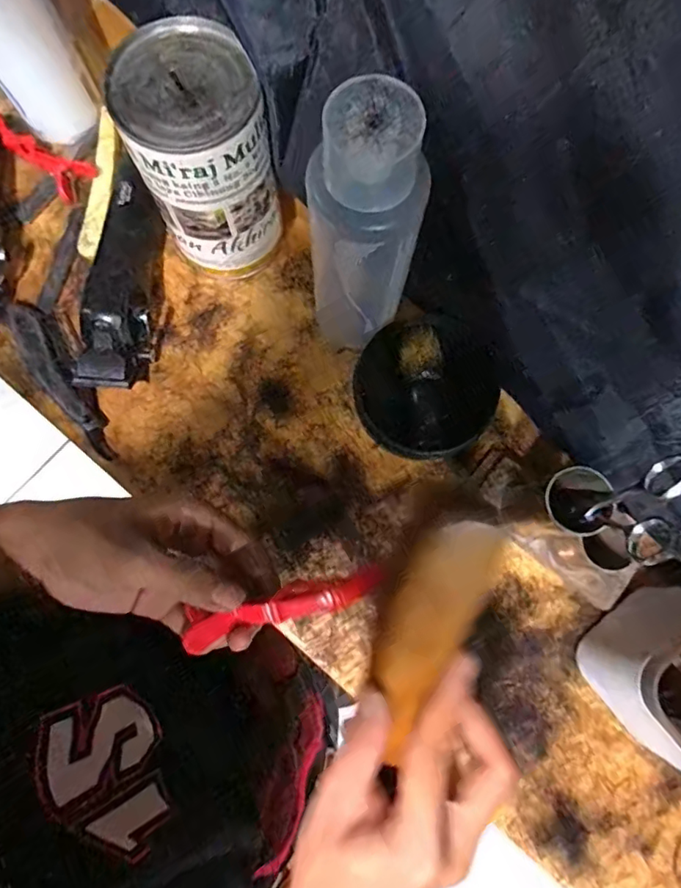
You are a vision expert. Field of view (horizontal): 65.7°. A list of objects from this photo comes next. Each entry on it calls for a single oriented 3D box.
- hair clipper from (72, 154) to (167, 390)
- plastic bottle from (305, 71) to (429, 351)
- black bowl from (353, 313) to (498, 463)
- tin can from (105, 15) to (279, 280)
[{"bbox_3d":[-0.157,-0.123,0.397,0.044,0.040,0.168,9,79,1],"label":"hair clipper"},{"bbox_3d":[0.015,-0.115,0.320,0.051,0.197,0.049,41,81,6],"label":"plastic bottle"},{"bbox_3d":[0.060,-0.039,0.377,0.089,0.047,0.094,0,79,-1],"label":"black bowl"},{"bbox_3d":[-0.087,-0.185,0.360,0.080,0.142,0.083,0,79,-1],"label":"tin can"}]

